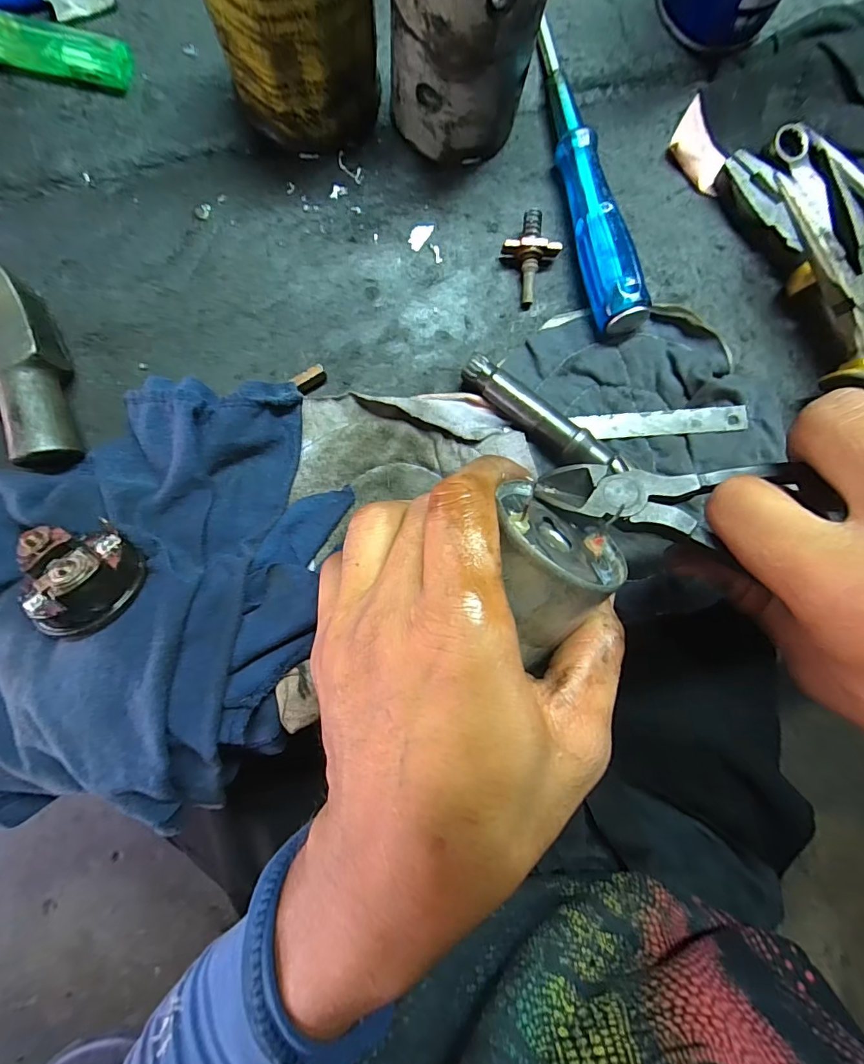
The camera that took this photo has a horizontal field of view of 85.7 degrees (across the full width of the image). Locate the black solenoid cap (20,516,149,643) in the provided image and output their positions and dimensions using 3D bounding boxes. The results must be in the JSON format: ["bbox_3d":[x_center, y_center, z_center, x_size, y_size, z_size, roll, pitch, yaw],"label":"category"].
[{"bbox_3d":[-0.149,0.020,0.195,0.041,0.026,0.047,-7,84,-4],"label":"black solenoid cap"}]

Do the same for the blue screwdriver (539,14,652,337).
[{"bbox_3d":[0.077,-0.183,0.242,0.022,0.026,0.168,-13,84,-4],"label":"blue screwdriver"}]

